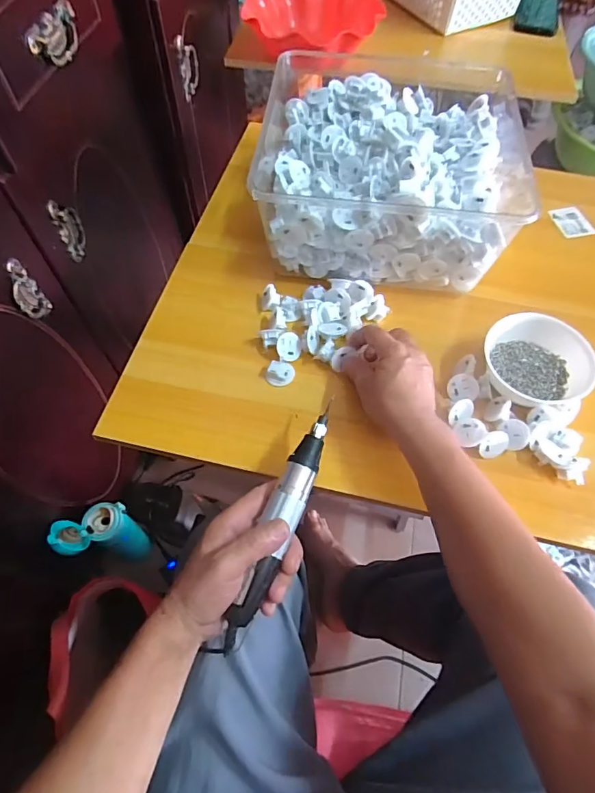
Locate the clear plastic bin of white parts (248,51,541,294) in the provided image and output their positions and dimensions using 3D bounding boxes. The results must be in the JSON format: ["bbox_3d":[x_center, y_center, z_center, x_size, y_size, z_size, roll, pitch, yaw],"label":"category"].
[{"bbox_3d":[0.117,-0.308,0.623,0.311,0.134,0.337,4,61,0],"label":"clear plastic bin of white parts"}]

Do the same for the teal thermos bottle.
[{"bbox_3d":[-0.328,0.242,0.802,0.099,0.219,0.070,-21,64,-13],"label":"teal thermos bottle"}]

